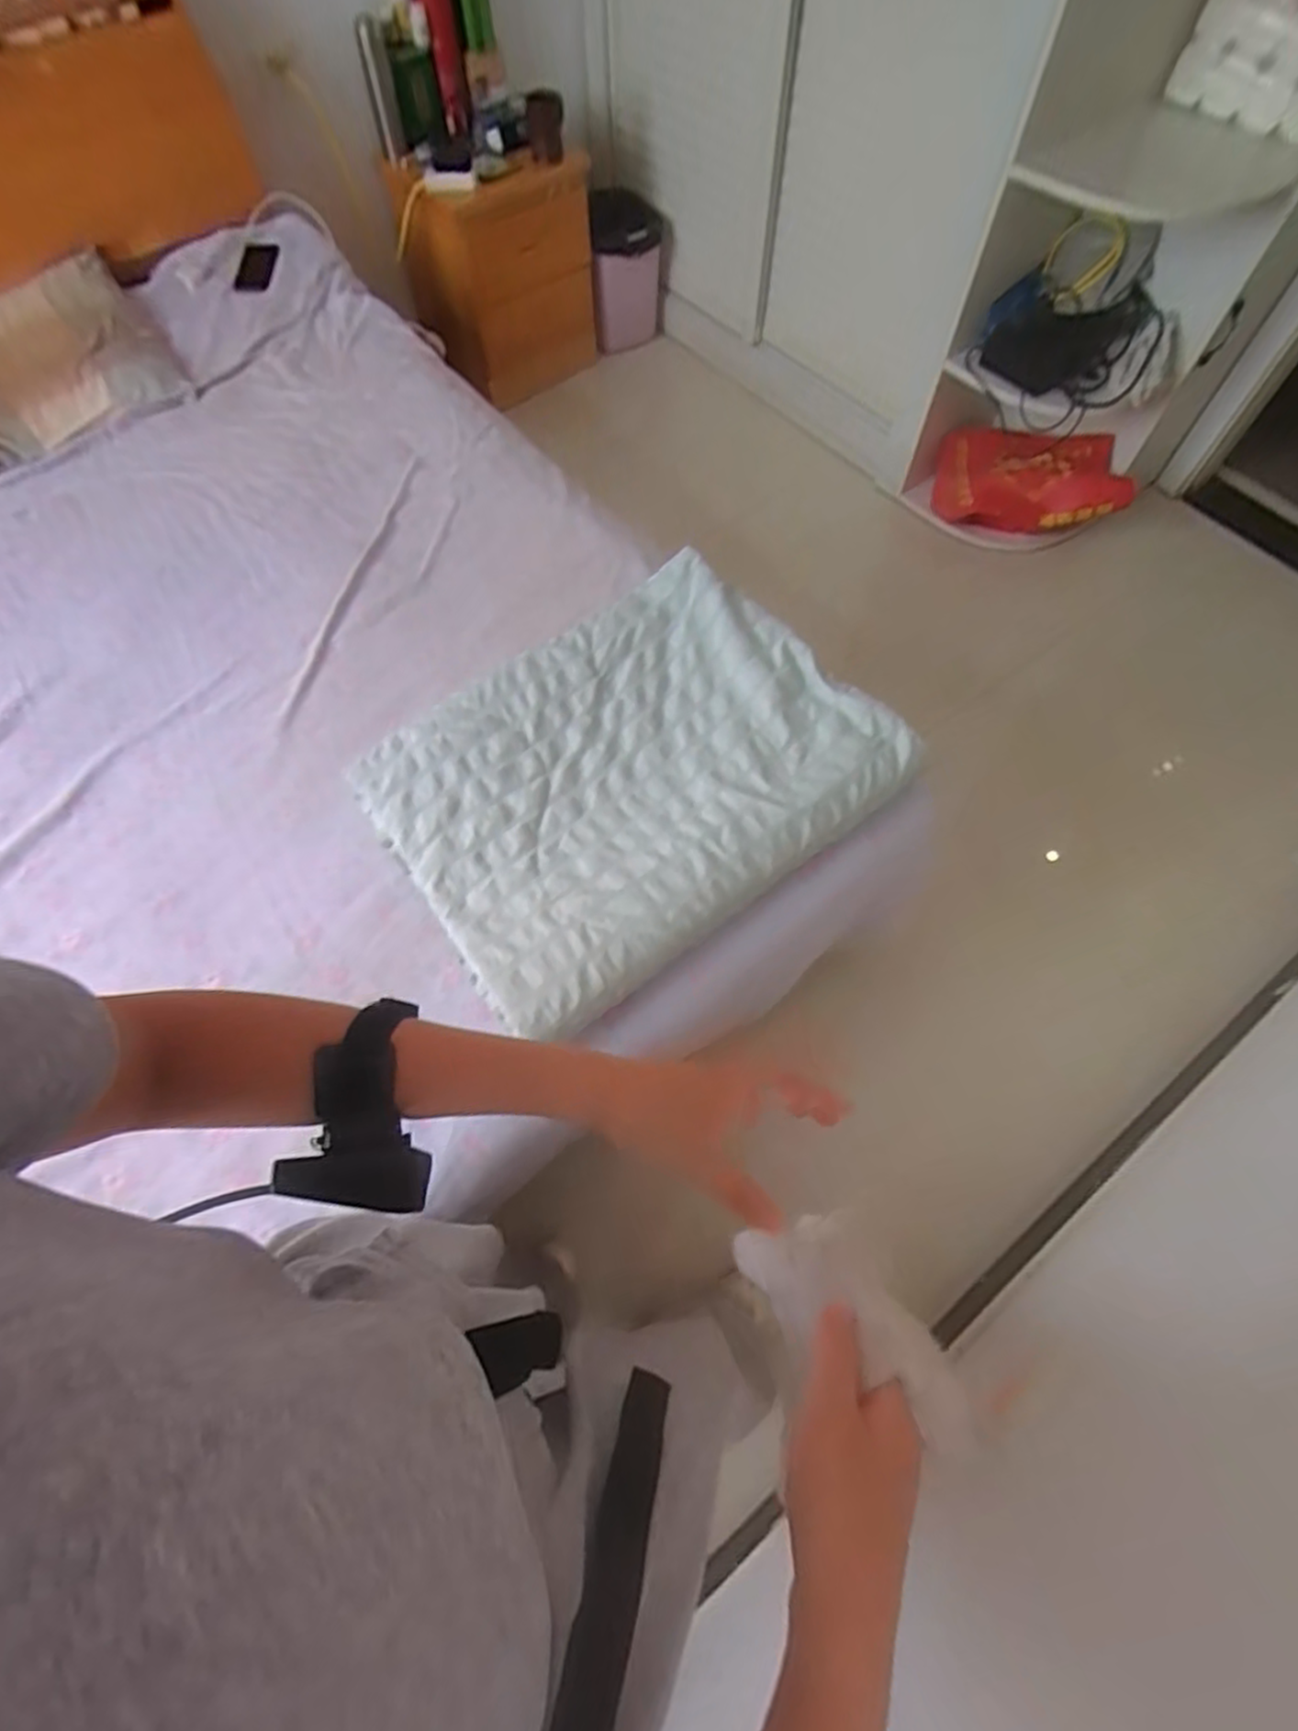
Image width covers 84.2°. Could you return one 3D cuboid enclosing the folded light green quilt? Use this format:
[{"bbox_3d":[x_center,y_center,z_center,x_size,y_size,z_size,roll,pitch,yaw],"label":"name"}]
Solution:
[{"bbox_3d":[-0.031,-0.124,0.936,0.588,0.084,0.466,-34,67,-16],"label":"folded light green quilt"}]

